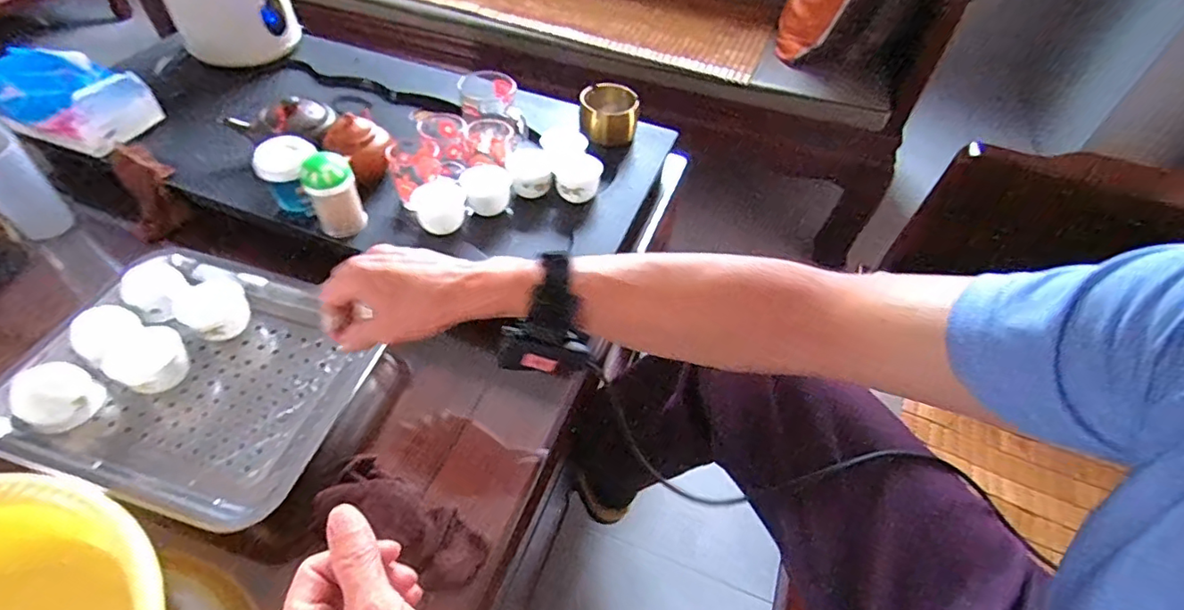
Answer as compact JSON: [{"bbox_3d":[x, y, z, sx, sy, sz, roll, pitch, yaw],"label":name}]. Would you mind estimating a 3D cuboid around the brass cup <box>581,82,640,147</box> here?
[{"bbox_3d":[0.023,-0.258,0.767,0.078,0.047,0.076,0,51,-4],"label":"brass cup"}]

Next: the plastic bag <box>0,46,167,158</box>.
[{"bbox_3d":[-0.638,-0.256,0.689,0.141,0.084,0.110,16,51,9],"label":"plastic bag"}]

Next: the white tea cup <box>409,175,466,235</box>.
[{"bbox_3d":[-0.172,-0.113,0.637,0.056,0.033,0.057,2,50,-2],"label":"white tea cup"}]

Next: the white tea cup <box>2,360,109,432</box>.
[{"bbox_3d":[-0.462,0.075,0.485,0.049,0.044,0.052,2,50,-2],"label":"white tea cup"}]

